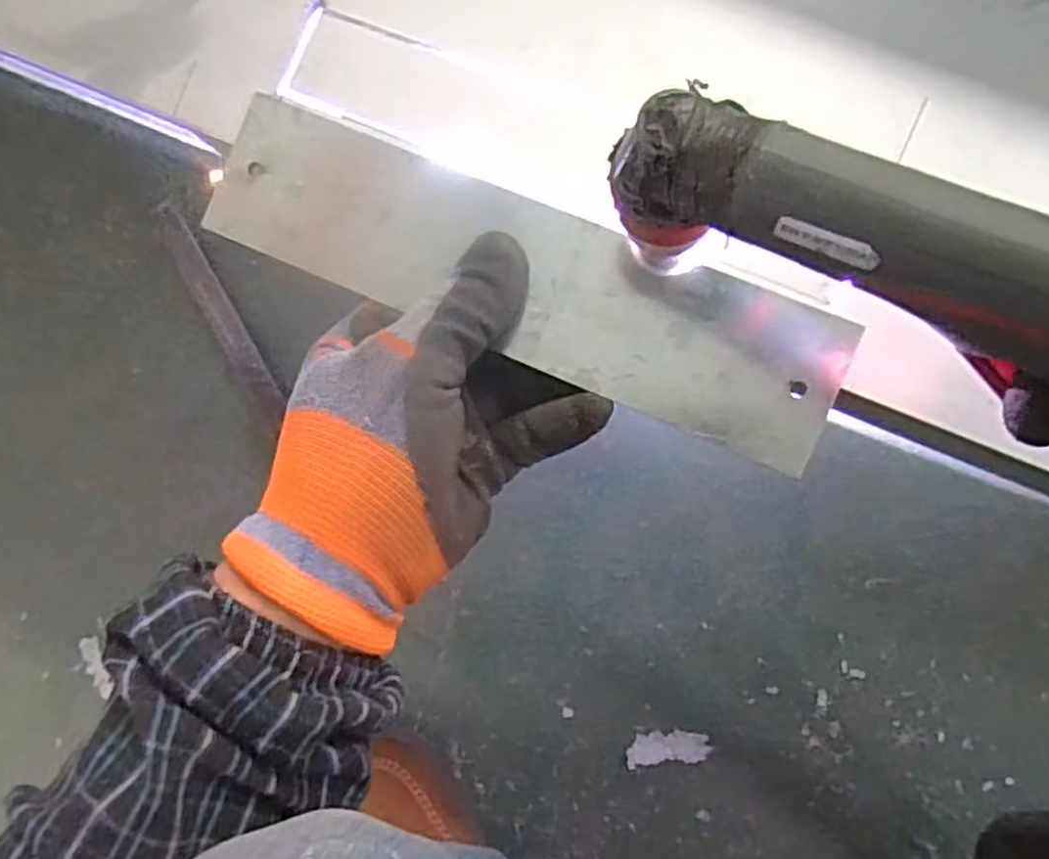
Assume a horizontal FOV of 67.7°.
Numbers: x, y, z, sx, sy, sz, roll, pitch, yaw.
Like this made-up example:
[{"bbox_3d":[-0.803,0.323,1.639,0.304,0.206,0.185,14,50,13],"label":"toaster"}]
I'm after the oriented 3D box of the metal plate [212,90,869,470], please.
[{"bbox_3d":[-0.004,-0.058,0.290,0.242,0.006,0.061,23,92,9],"label":"metal plate"}]

